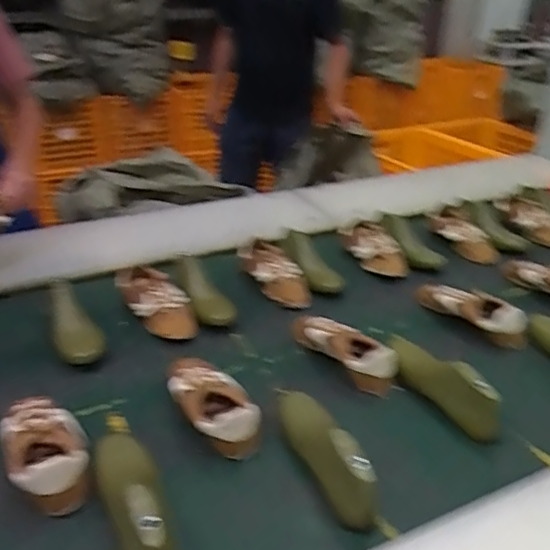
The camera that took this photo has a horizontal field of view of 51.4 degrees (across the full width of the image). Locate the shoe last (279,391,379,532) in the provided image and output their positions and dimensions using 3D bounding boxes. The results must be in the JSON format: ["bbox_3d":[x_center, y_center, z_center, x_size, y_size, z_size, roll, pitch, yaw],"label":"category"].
[{"bbox_3d":[0.069,0.232,0.757,0.058,0.077,0.202,-14,31,-23],"label":"shoe last"}]

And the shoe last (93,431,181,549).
[{"bbox_3d":[-0.171,0.268,0.694,0.077,0.086,0.232,-12,30,-21],"label":"shoe last"}]

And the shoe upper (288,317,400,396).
[{"bbox_3d":[0.114,0.124,1.013,0.074,0.076,0.238,-17,33,-28],"label":"shoe upper"}]

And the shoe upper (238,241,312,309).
[{"bbox_3d":[-0.001,-0.004,1.243,0.091,0.064,0.224,-21,54,-33],"label":"shoe upper"}]

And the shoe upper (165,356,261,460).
[{"bbox_3d":[-0.098,0.183,0.866,0.096,0.061,0.218,-15,32,-26],"label":"shoe upper"}]

